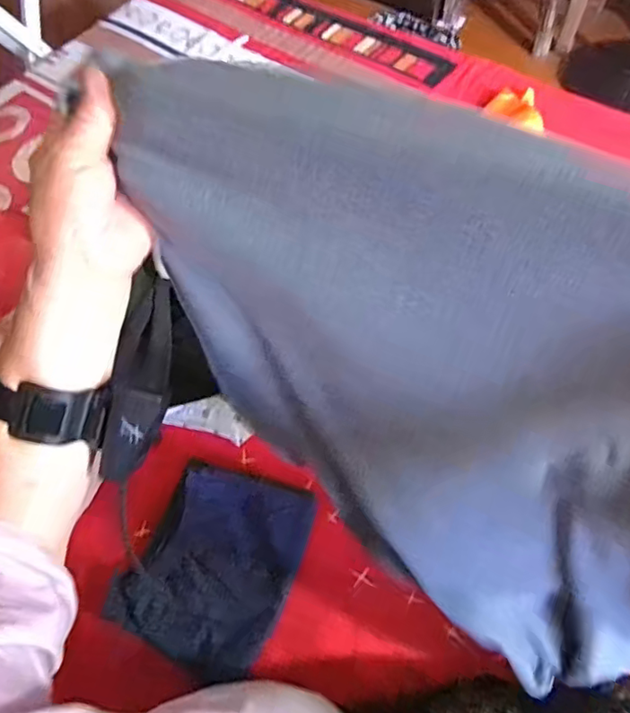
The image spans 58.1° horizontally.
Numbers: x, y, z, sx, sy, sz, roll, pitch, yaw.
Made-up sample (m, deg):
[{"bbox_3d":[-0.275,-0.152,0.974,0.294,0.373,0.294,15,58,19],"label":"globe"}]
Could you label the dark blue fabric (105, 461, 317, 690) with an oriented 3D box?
[{"bbox_3d":[-0.118,0.246,0.694,0.187,0.049,0.229,19,63,14],"label":"dark blue fabric"}]

